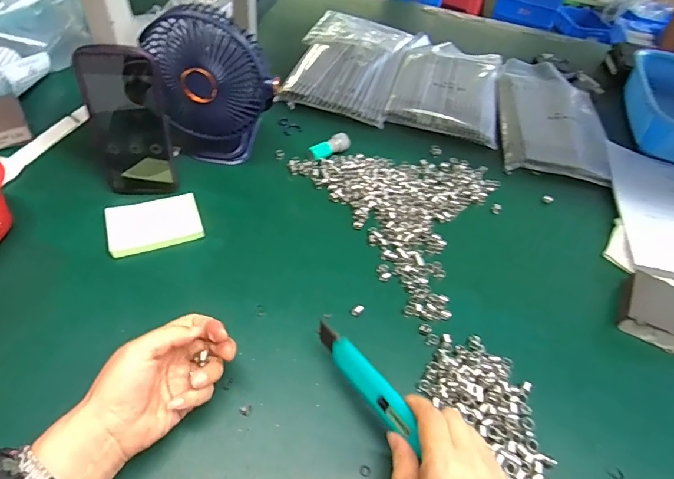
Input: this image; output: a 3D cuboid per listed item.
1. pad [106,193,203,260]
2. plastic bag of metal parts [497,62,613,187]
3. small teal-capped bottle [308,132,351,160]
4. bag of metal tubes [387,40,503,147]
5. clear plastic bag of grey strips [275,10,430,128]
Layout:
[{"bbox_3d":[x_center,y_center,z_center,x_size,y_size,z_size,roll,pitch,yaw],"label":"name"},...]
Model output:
[{"bbox_3d":[-0.206,-0.018,0.474,0.097,0.015,0.064,-15,52,-19],"label":"pad"},{"bbox_3d":[0.376,-0.218,0.725,0.182,0.021,0.333,13,48,4],"label":"plastic bag of metal parts"},{"bbox_3d":[-0.008,-0.131,0.595,0.062,0.019,0.023,-30,58,-29],"label":"small teal-capped bottle"},{"bbox_3d":[0.204,-0.284,0.761,0.183,0.015,0.304,15,48,7],"label":"bag of metal tubes"},{"bbox_3d":[0.026,-0.333,0.767,0.210,0.034,0.339,19,49,10],"label":"clear plastic bag of grey strips"}]

